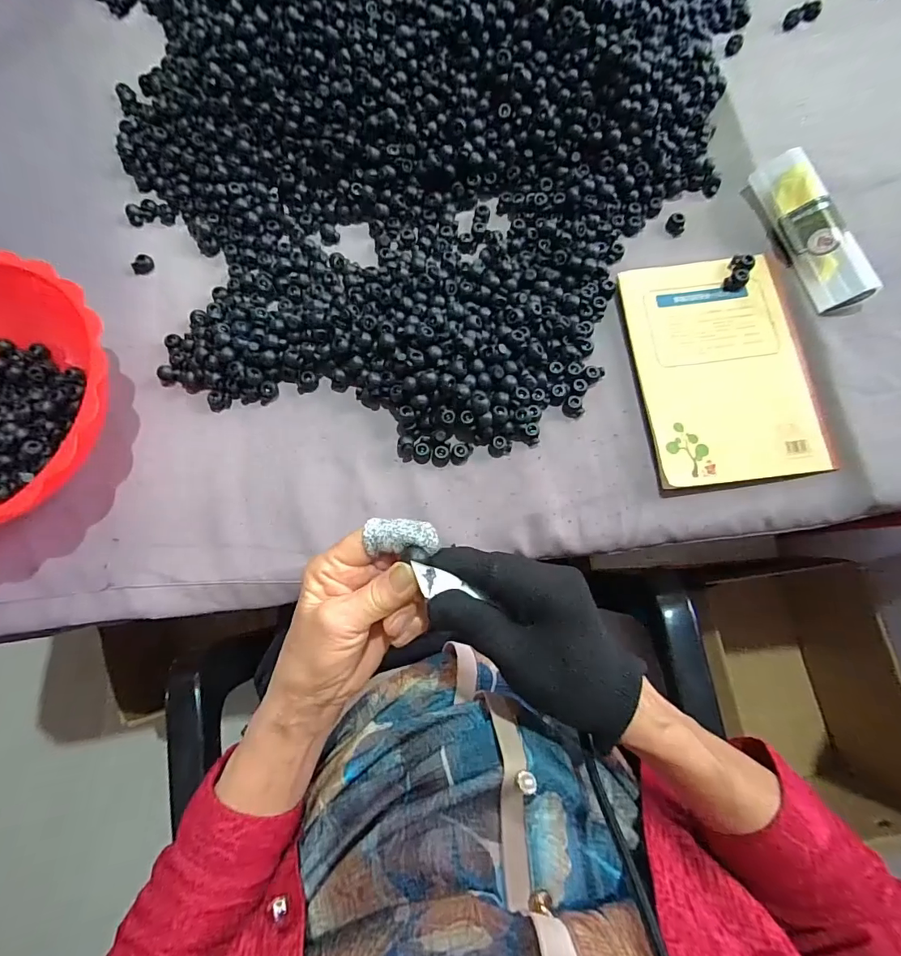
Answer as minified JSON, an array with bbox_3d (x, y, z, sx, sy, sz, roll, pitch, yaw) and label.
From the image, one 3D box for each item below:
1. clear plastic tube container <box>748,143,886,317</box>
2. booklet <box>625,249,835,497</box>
[{"bbox_3d":[0.315,-0.219,0.407,0.038,0.032,0.154,-14,77,-2],"label":"clear plastic tube container"},{"bbox_3d":[0.234,-0.100,0.400,0.138,0.010,0.208,-6,77,0],"label":"booklet"}]

